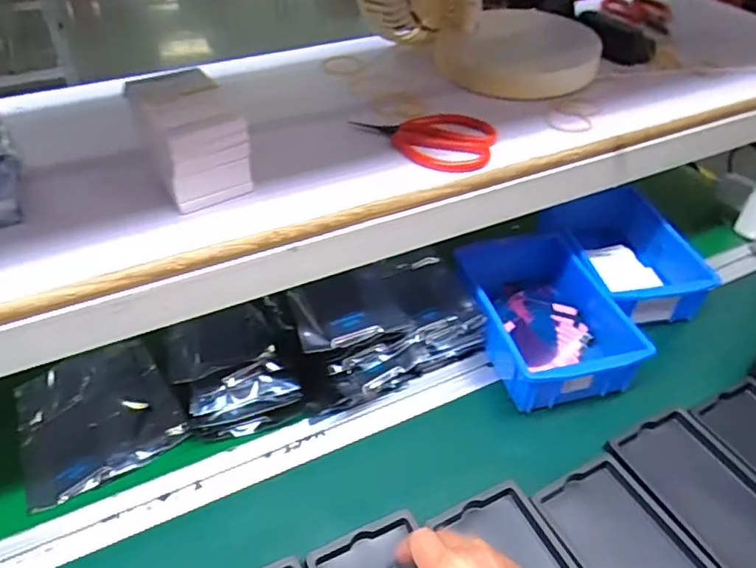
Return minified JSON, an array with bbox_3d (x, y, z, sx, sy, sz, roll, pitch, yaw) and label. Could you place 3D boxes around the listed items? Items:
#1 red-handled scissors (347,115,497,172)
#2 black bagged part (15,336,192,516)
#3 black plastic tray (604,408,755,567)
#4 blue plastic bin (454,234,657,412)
[{"bbox_3d":[0.041,-0.126,0.486,0.117,0.011,0.075,20,45,21],"label":"red-handled scissors"},{"bbox_3d":[-0.267,0.120,0.546,0.136,0.020,0.147,-21,46,-22],"label":"black bagged part"},{"bbox_3d":[0.293,0.185,0.501,0.100,0.010,0.157,-19,45,-20],"label":"black plastic tray"},{"bbox_3d":[0.175,0.037,0.613,0.136,0.077,0.200,-9,43,-10],"label":"blue plastic bin"}]

